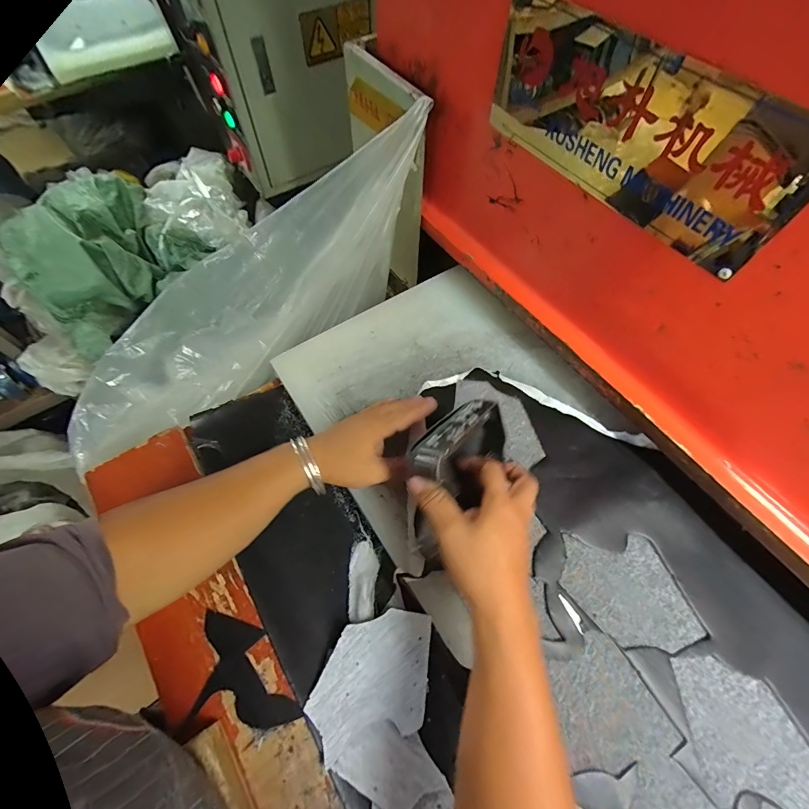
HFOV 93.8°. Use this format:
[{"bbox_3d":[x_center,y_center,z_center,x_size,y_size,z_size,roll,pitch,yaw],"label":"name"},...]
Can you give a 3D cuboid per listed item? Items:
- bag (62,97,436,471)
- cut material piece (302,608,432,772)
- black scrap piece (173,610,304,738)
[{"bbox_3d":[-0.196,-0.149,0.535,0.554,0.158,0.175,-36,67,5],"label":"bag"},{"bbox_3d":[-0.031,0.256,0.353,0.104,0.015,0.113,4,63,2],"label":"cut material piece"},{"bbox_3d":[-0.148,0.252,0.358,0.101,0.006,0.087,3,63,1],"label":"black scrap piece"}]

